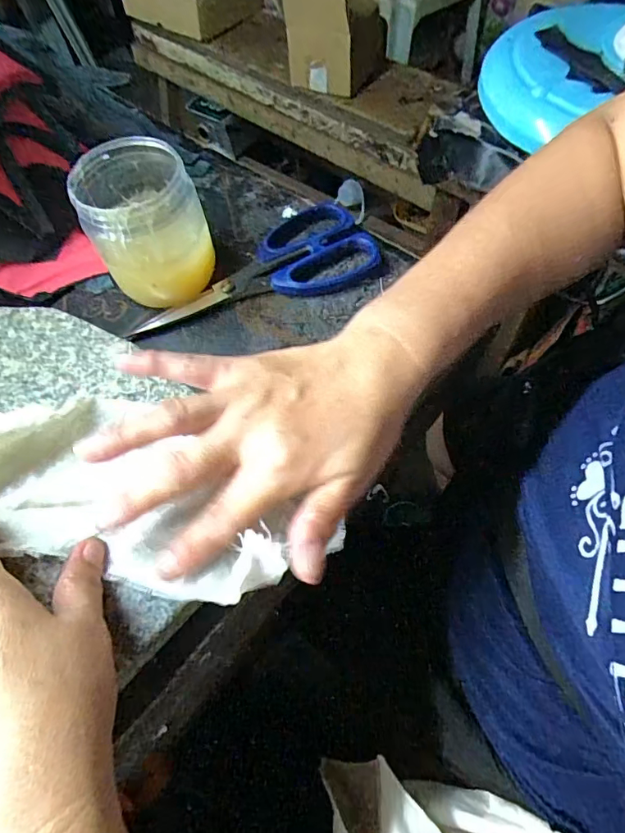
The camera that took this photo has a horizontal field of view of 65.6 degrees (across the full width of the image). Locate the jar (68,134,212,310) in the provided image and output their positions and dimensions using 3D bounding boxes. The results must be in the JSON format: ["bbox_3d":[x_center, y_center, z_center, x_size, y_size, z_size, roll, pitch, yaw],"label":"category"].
[{"bbox_3d":[-0.113,-0.129,0.330,0.070,0.083,0.071,-2,60,3],"label":"jar"}]

